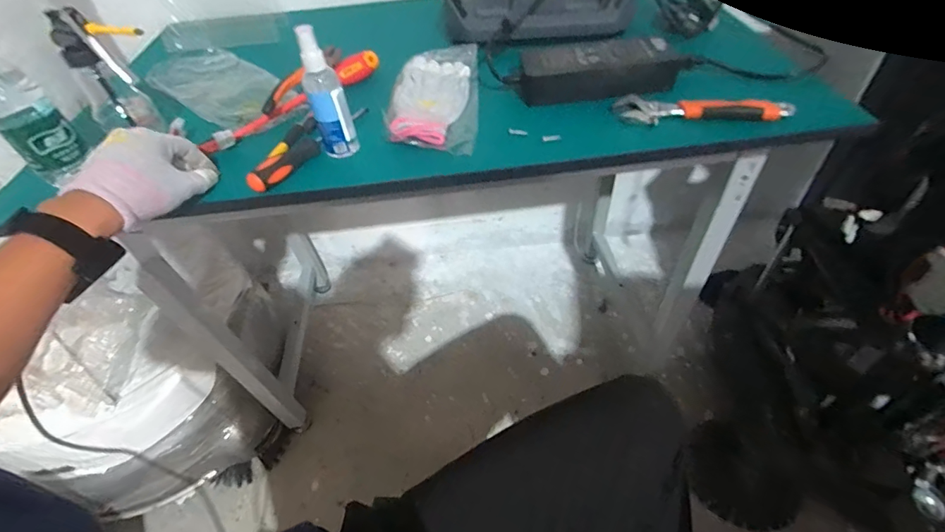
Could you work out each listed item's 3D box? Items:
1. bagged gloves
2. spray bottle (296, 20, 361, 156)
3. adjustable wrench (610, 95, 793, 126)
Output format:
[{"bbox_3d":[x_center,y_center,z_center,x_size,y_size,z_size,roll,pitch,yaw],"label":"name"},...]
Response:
[{"bbox_3d":[-0.048,-0.223,0.574,0.105,0.035,0.224,-2,47,5],"label":"bagged gloves"},{"bbox_3d":[-0.161,-0.187,0.485,0.039,0.131,0.040,-15,47,-7],"label":"spray bottle"},{"bbox_3d":[0.258,-0.176,0.501,0.184,0.011,0.051,8,49,14],"label":"adjustable wrench"}]

